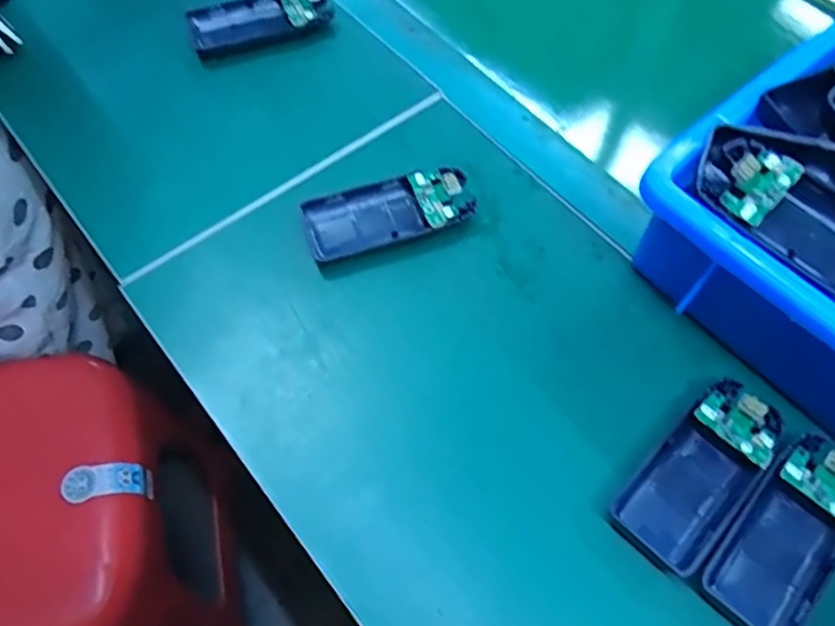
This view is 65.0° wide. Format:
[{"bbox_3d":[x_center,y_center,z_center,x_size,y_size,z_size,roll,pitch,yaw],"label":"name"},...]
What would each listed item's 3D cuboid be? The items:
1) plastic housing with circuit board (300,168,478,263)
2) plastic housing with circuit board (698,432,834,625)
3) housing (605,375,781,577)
[{"bbox_3d":[-0.017,-0.062,0.395,0.101,0.021,0.043,-14,62,-10],"label":"plastic housing with circuit board"},{"bbox_3d":[0.178,0.105,0.310,0.046,0.019,0.100,40,66,19],"label":"plastic housing with circuit board"},{"bbox_3d":[0.143,0.077,0.326,0.045,0.012,0.104,41,67,19],"label":"housing"}]

